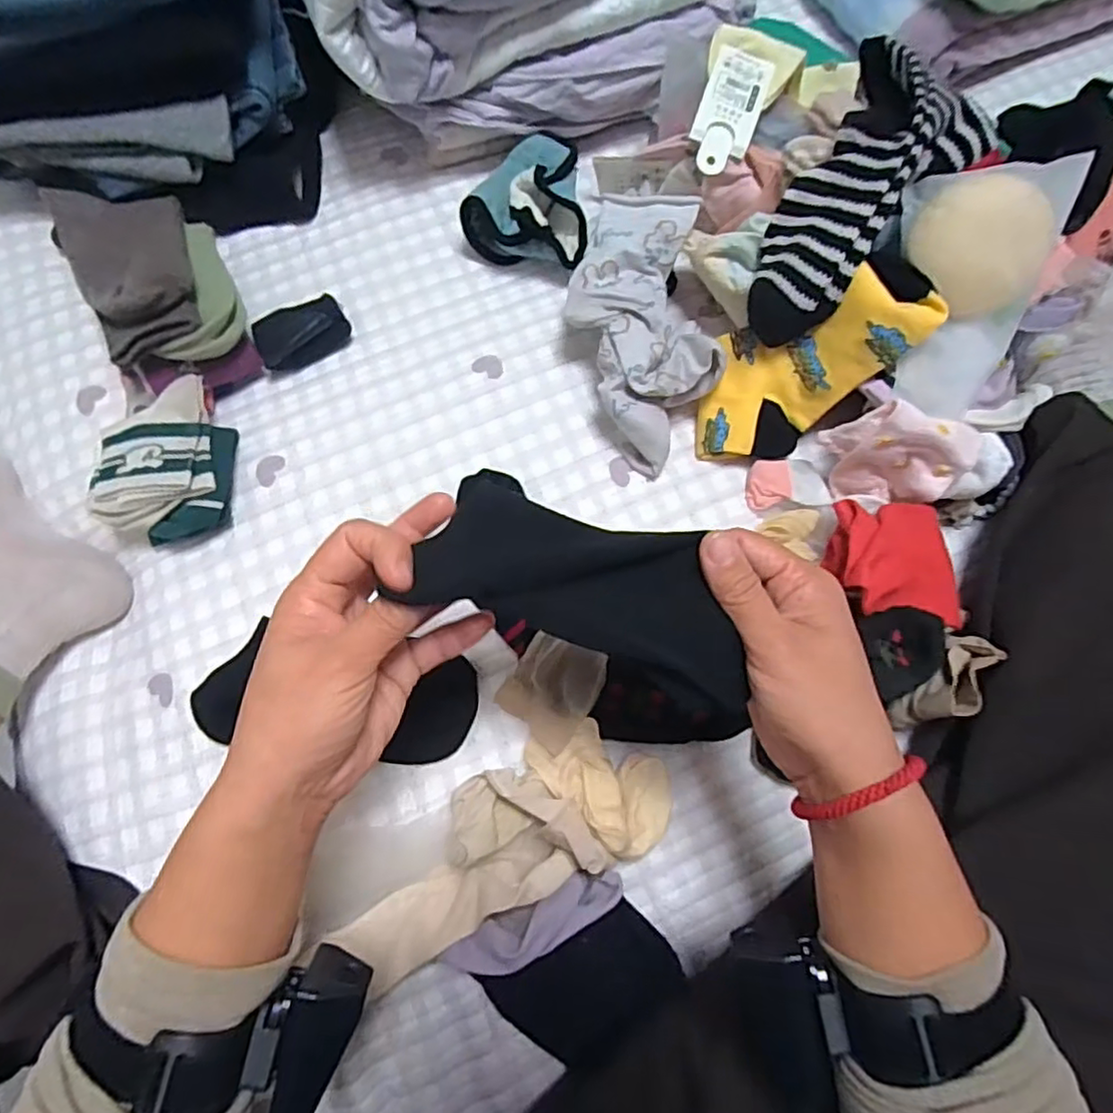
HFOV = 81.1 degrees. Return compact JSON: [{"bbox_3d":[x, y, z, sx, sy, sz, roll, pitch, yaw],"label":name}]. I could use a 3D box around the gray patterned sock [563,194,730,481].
[{"bbox_3d":[0.063,-0.179,0.501,0.099,0.062,0.220,-7,71,-1],"label":"gray patterned sock"}]

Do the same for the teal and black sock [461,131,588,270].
[{"bbox_3d":[-0.014,-0.309,0.558,0.105,0.054,0.120,16,72,7],"label":"teal and black sock"}]

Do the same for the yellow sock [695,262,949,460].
[{"bbox_3d":[0.177,-0.132,0.464,0.176,0.044,0.085,-32,67,35],"label":"yellow sock"}]

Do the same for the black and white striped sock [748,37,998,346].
[{"bbox_3d":[0.201,-0.236,0.430,0.103,0.044,0.193,35,96,12],"label":"black and white striped sock"}]

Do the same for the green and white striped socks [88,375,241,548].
[{"bbox_3d":[-0.293,-0.070,0.492,0.085,0.045,0.118,-9,71,-2],"label":"green and white striped socks"}]

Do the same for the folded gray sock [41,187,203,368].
[{"bbox_3d":[-0.316,-0.223,0.484,0.085,0.024,0.150,-30,73,-8],"label":"folded gray sock"}]

